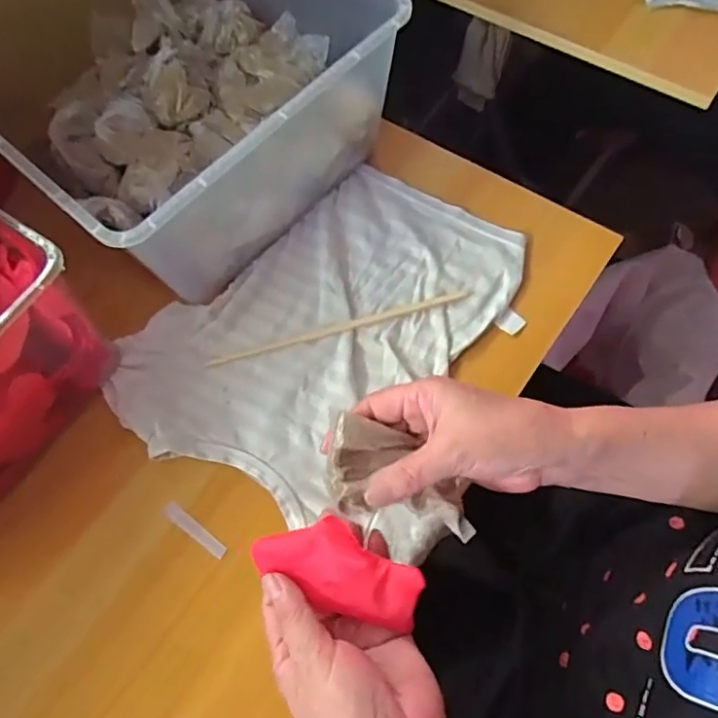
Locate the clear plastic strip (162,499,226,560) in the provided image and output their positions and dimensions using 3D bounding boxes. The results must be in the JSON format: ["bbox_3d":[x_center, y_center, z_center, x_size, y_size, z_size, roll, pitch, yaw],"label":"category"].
[{"bbox_3d":[-0.124,0.129,0.423,0.059,0.005,0.011,33,72,16],"label":"clear plastic strip"}]

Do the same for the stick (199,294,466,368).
[{"bbox_3d":[-0.018,-0.026,0.475,0.225,0.009,0.009,-14,66,-3],"label":"stick"}]

